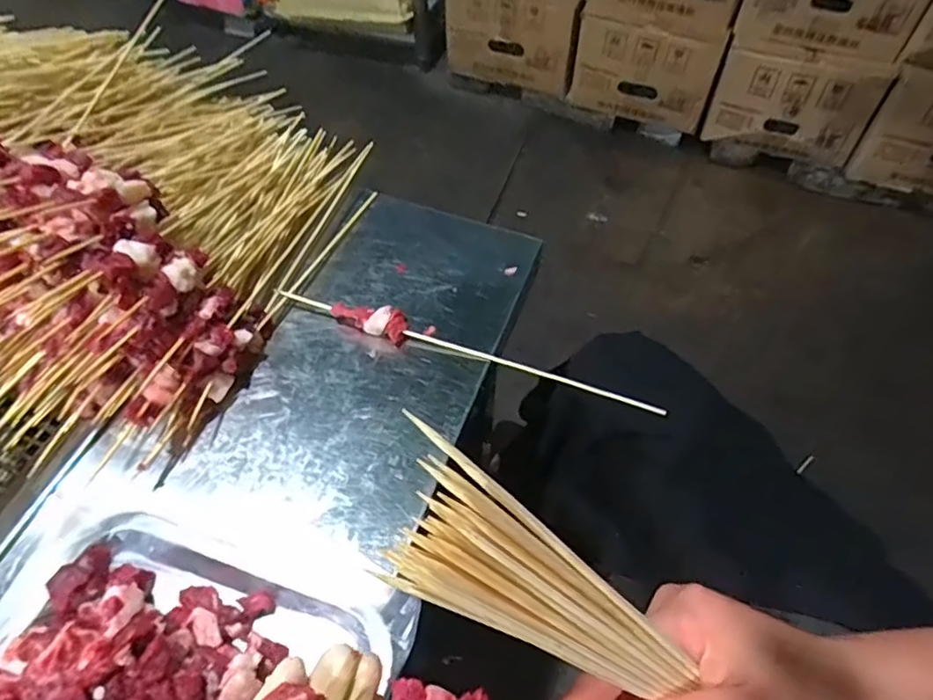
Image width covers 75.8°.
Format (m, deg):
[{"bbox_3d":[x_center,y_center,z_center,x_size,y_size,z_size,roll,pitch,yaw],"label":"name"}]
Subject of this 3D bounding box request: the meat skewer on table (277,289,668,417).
[{"bbox_3d":[0.001,-0.002,0.429,0.283,0.020,0.026,19,59,11],"label":"meat skewer on table"}]

